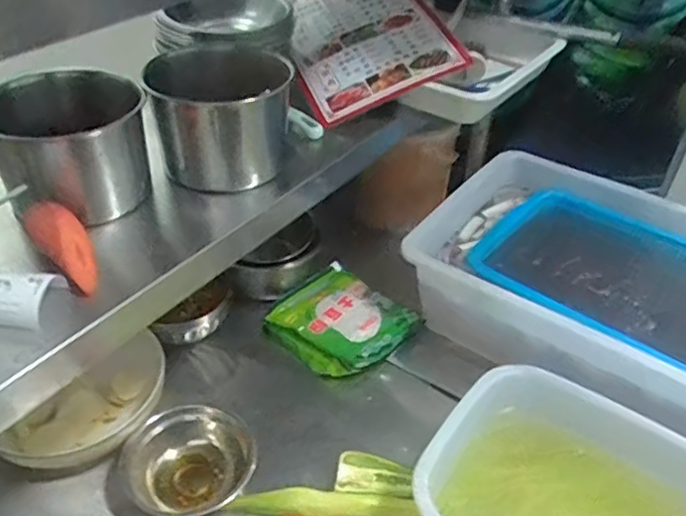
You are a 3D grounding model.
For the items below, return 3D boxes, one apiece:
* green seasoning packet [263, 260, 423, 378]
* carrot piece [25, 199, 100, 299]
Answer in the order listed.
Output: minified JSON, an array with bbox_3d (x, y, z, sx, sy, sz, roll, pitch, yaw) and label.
[{"bbox_3d":[-0.004,0.102,0.968,0.185,0.053,0.176,31,47,31],"label":"green seasoning packet"},{"bbox_3d":[-0.241,-0.009,0.563,0.034,0.032,0.097,-32,77,-35],"label":"carrot piece"}]

